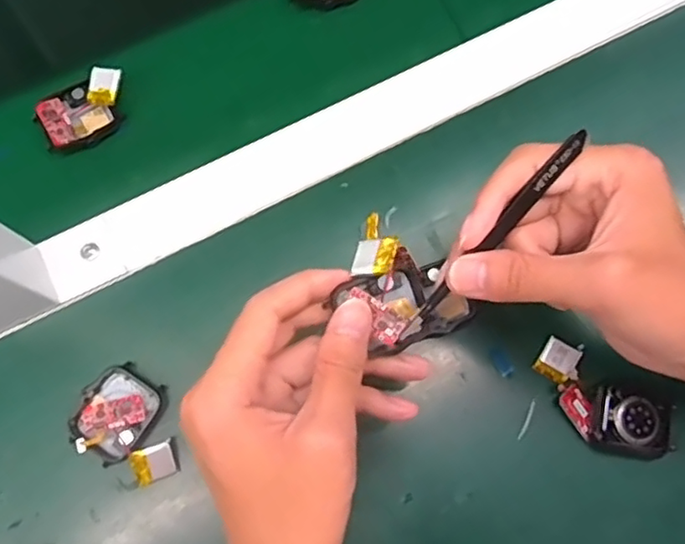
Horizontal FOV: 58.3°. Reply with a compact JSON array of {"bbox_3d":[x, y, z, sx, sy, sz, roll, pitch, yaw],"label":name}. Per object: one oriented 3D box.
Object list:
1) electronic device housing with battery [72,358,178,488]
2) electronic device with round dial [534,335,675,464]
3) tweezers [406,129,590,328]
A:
[{"bbox_3d":[-0.115,0.081,0.322,0.045,0.015,0.061,-15,77,-4],"label":"electronic device housing with battery"},{"bbox_3d":[0.141,0.073,0.332,0.081,0.011,0.038,35,78,7],"label":"electronic device with round dial"},{"bbox_3d":[0.068,-0.019,0.267,0.005,0.006,0.110,41,94,9],"label":"tweezers"}]

